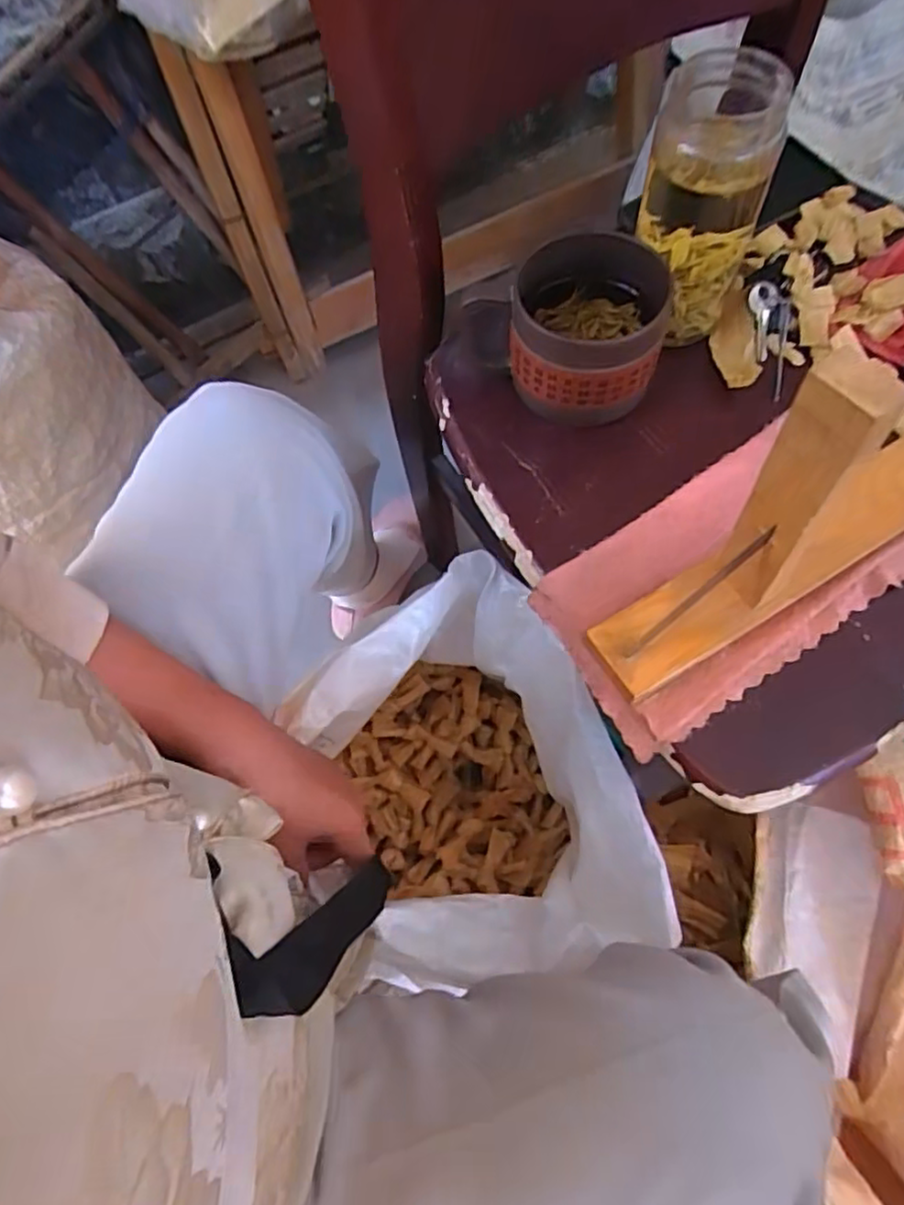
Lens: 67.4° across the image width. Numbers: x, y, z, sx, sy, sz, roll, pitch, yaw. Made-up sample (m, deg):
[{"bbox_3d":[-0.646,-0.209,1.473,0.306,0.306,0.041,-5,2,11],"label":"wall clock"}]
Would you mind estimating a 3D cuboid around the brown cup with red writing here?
[{"bbox_3d":[0.086,-0.176,0.439,0.093,0.069,0.095,-1,67,3],"label":"brown cup with red writing"}]

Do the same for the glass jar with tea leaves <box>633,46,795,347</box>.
[{"bbox_3d":[0.150,-0.238,0.414,0.068,0.141,0.058,12,68,8],"label":"glass jar with tea leaves"}]

